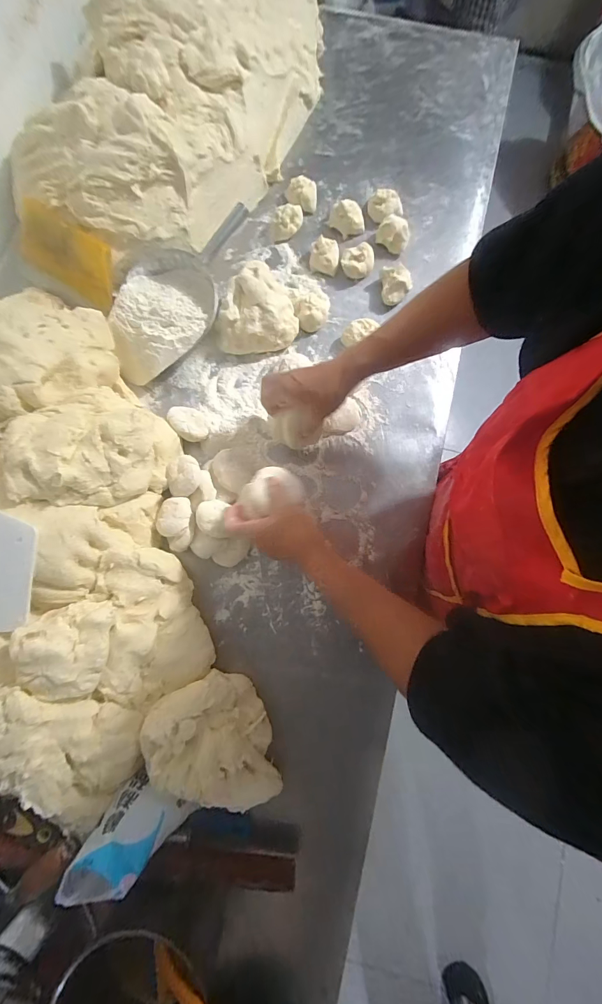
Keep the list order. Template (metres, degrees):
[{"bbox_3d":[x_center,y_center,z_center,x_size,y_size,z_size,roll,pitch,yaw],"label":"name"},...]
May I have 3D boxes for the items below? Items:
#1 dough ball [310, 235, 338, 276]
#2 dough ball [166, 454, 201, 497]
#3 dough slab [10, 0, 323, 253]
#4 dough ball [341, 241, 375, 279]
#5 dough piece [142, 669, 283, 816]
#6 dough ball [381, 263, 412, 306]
[{"bbox_3d":[0.040,-0.405,0.609,0.046,0.029,0.045,0,80,1],"label":"dough ball"},{"bbox_3d":[-0.167,-0.037,0.527,0.051,0.033,0.057,-2,80,1],"label":"dough ball"},{"bbox_3d":[-0.183,-0.689,0.601,0.334,0.145,0.641,22,81,5],"label":"dough slab"},{"bbox_3d":[0.093,-0.394,0.606,0.052,0.037,0.048,13,80,3],"label":"dough ball"},{"bbox_3d":[-0.105,0.306,0.456,0.133,0.093,0.173,-27,80,-4],"label":"dough piece"},{"bbox_3d":[0.154,-0.349,0.594,0.046,0.035,0.054,3,80,2],"label":"dough ball"}]

